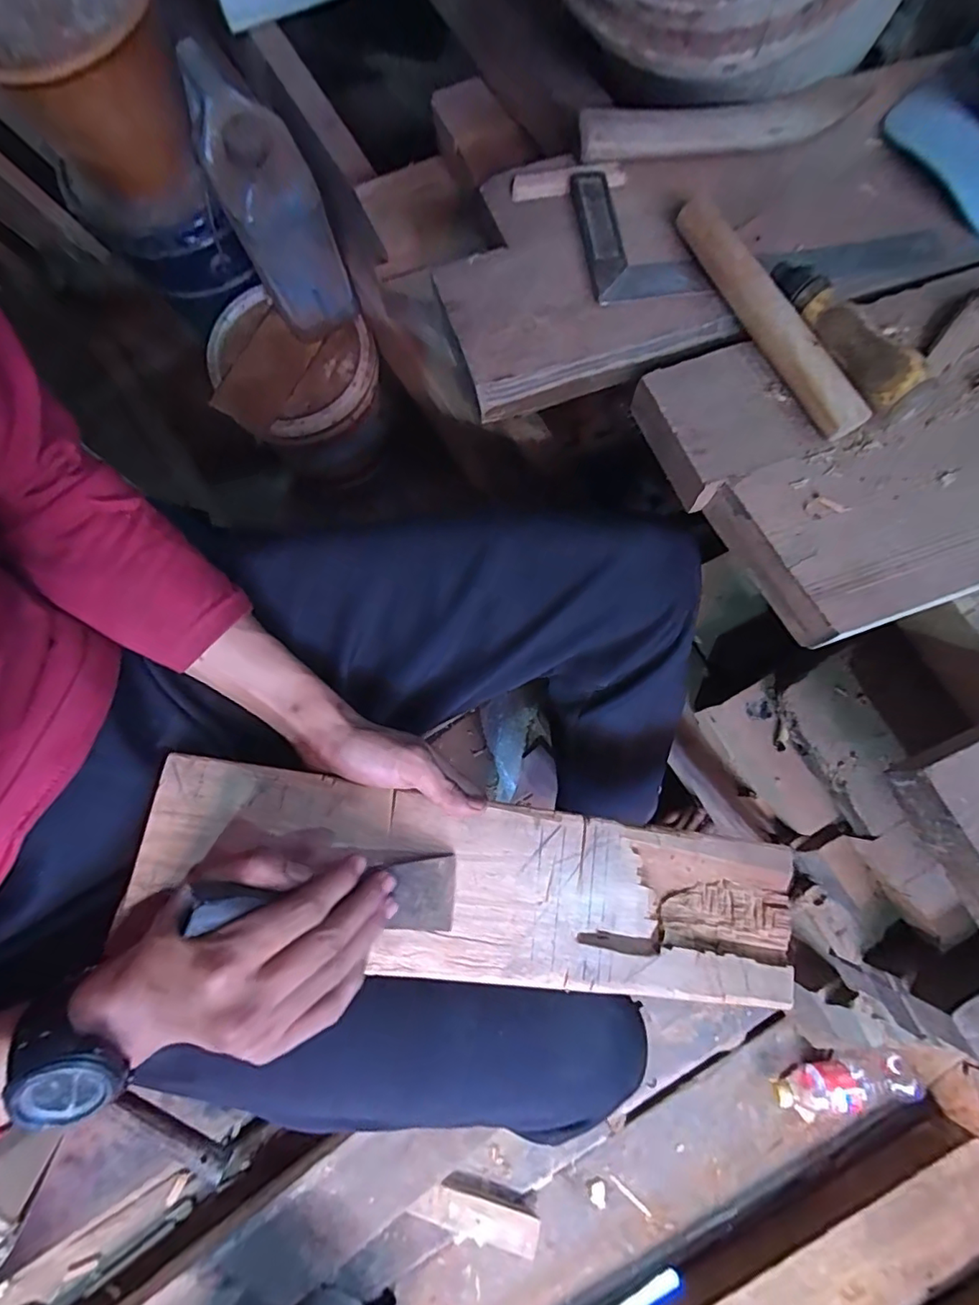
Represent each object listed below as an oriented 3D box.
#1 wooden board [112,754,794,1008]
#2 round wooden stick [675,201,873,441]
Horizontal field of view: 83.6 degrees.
[{"bbox_3d":[0.009,0.166,0.387,0.464,0.018,0.121,16,76,-10],"label":"wooden board"},{"bbox_3d":[0.185,-0.229,0.366,0.030,0.019,0.200,-23,75,-4],"label":"round wooden stick"}]

